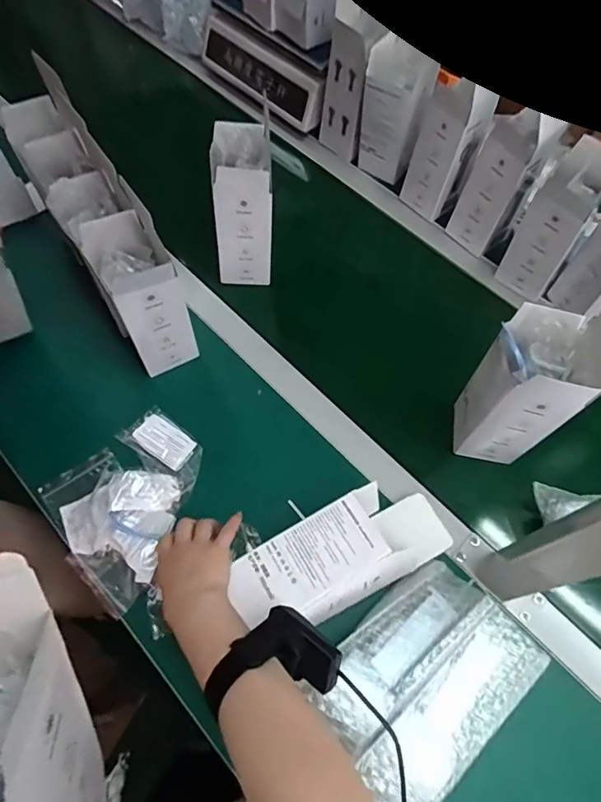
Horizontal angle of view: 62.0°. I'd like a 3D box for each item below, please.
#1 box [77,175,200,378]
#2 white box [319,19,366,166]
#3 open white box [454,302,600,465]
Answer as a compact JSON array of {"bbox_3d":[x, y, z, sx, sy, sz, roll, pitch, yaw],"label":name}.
[{"bbox_3d":[-0.181,-0.115,0.584,0.079,0.187,0.081,-26,65,-15],"label":"box"},{"bbox_3d":[0.067,-0.470,0.783,0.026,0.185,0.087,-24,64,-14],"label":"white box"},{"bbox_3d":[0.238,-0.019,0.527,0.088,0.214,0.087,8,61,3],"label":"open white box"}]

